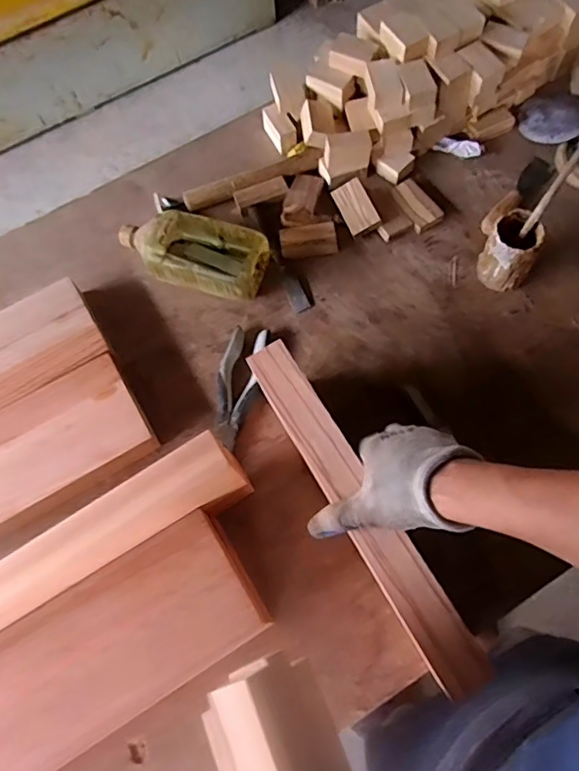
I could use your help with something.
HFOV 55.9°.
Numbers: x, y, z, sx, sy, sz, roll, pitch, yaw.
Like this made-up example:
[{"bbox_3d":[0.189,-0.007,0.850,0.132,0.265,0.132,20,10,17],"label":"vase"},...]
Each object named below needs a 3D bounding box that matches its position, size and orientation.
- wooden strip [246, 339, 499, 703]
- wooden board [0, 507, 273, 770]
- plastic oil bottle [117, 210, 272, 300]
[{"bbox_3d":[0.065,0.110,0.535,0.047,0.013,0.374,-29,67,-8],"label":"wooden strip"},{"bbox_3d":[-0.216,0.280,0.535,0.381,0.025,0.134,-31,70,-9],"label":"wooden board"},{"bbox_3d":[-0.137,-0.195,0.769,0.205,0.064,0.098,17,71,10],"label":"plastic oil bottle"}]

